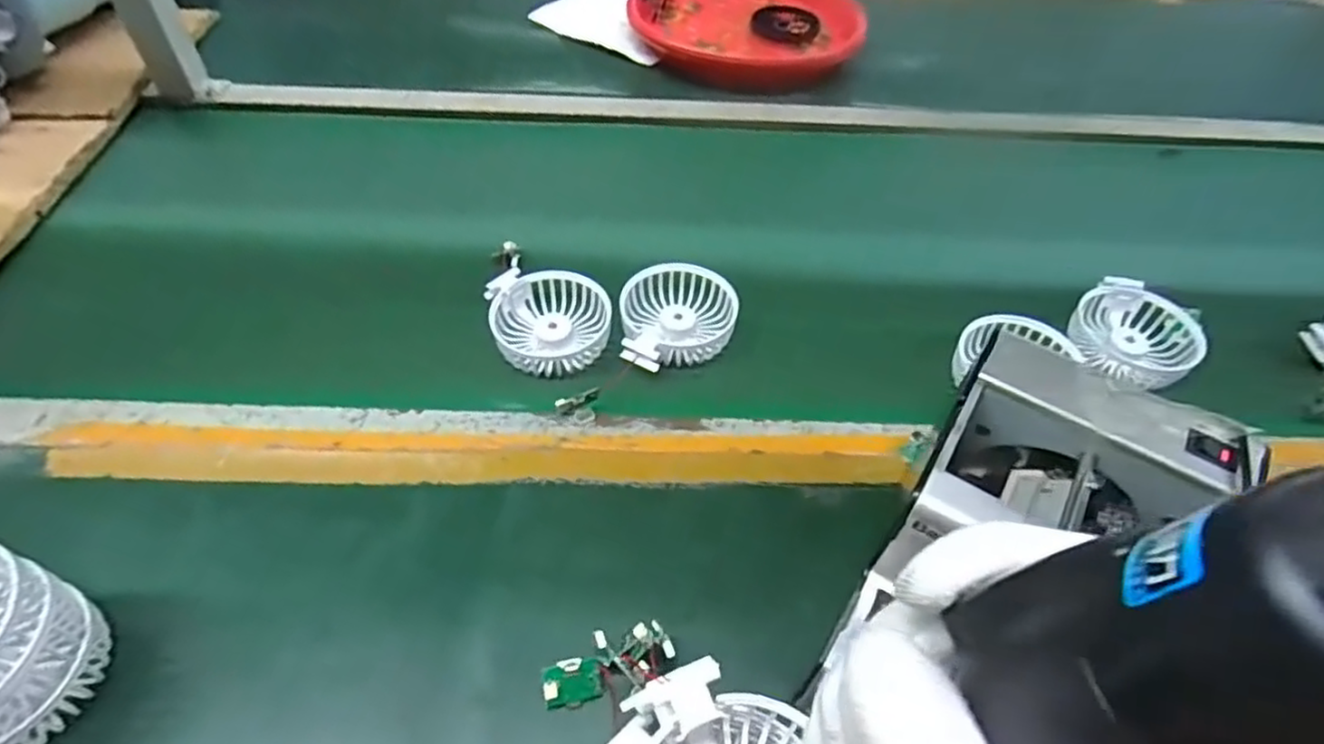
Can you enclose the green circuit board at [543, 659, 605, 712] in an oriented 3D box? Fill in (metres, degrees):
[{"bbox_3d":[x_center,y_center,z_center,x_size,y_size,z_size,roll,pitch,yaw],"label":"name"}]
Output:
[{"bbox_3d":[-0.047,0.164,0.370,0.031,0.006,0.023,-4,51,-6],"label":"green circuit board"}]

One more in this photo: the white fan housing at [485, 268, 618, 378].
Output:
[{"bbox_3d":[-0.086,-0.039,0.538,0.092,0.032,0.084,-2,51,-5],"label":"white fan housing"}]

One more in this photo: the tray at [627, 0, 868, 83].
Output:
[{"bbox_3d":[0.117,-0.446,0.877,0.282,0.039,0.276,25,54,17],"label":"tray"}]

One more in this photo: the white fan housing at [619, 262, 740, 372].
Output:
[{"bbox_3d":[0.012,-0.042,0.538,0.086,0.025,0.101,7,51,3],"label":"white fan housing"}]

